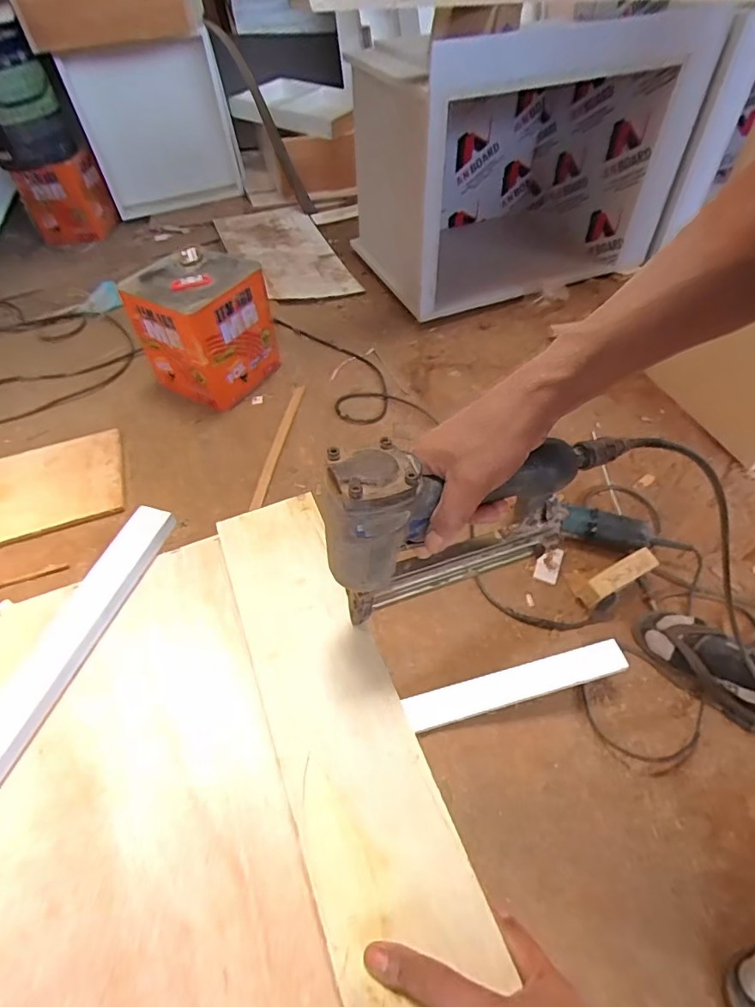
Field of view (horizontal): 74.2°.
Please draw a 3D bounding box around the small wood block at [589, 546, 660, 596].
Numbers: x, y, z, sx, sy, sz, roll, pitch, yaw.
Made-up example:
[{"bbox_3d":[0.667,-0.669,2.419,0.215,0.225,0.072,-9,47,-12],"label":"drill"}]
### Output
[{"bbox_3d":[0.431,0.118,0.873,0.136,0.020,0.036,-24,55,-16],"label":"small wood block"}]

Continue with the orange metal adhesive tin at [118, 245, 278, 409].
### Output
[{"bbox_3d":[-0.385,-0.390,1.136,0.218,0.261,0.234,27,58,21],"label":"orange metal adhesive tin"}]

